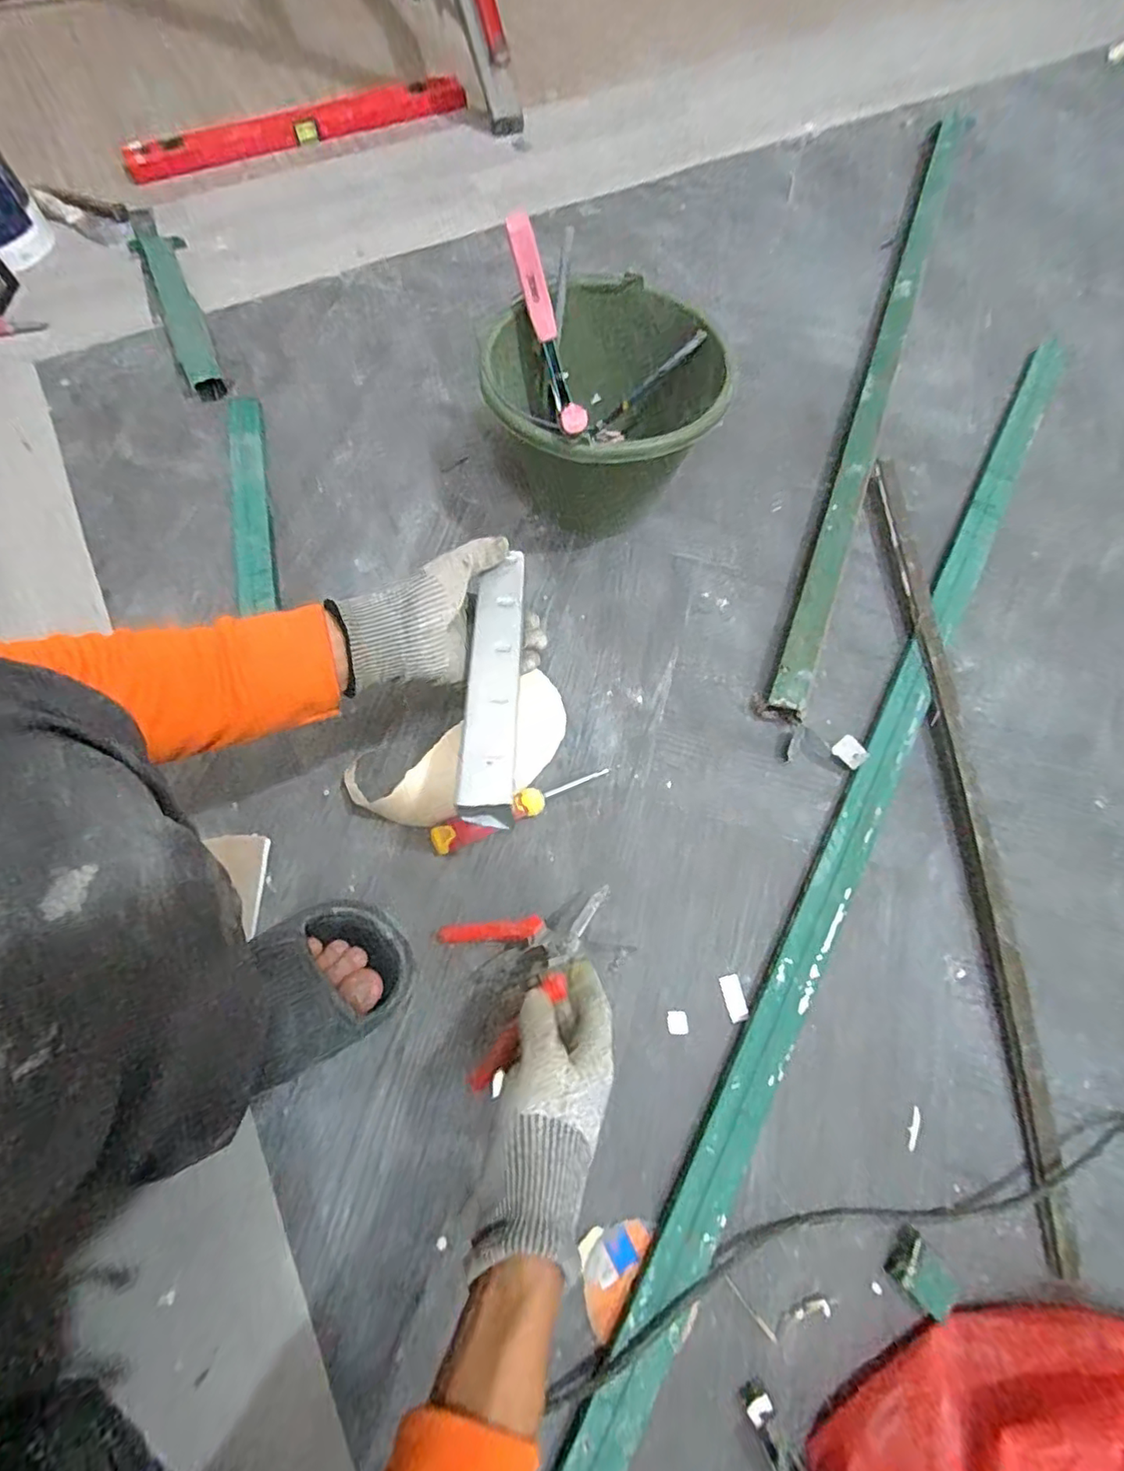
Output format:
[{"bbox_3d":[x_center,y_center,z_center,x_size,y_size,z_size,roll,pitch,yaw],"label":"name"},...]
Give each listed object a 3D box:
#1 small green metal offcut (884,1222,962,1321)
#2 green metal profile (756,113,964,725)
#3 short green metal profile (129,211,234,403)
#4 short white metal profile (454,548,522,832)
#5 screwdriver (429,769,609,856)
[{"bbox_3d":[0.270,0.401,0.431,0.035,0.020,0.050,-41,74,-15],"label":"small green metal offcut"},{"bbox_3d":[0.449,-0.544,0.800,0.043,0.049,1.211,21,71,7],"label":"green metal profile"},{"bbox_3d":[-0.554,-0.622,0.835,0.066,0.029,0.431,-23,70,-10],"label":"short green metal profile"},{"bbox_3d":[-0.053,-0.044,0.451,0.040,0.013,0.232,1,63,0],"label":"short white metal profile"},{"bbox_3d":[-0.040,0.067,0.561,0.175,0.030,0.028,-23,70,-10],"label":"screwdriver"}]

